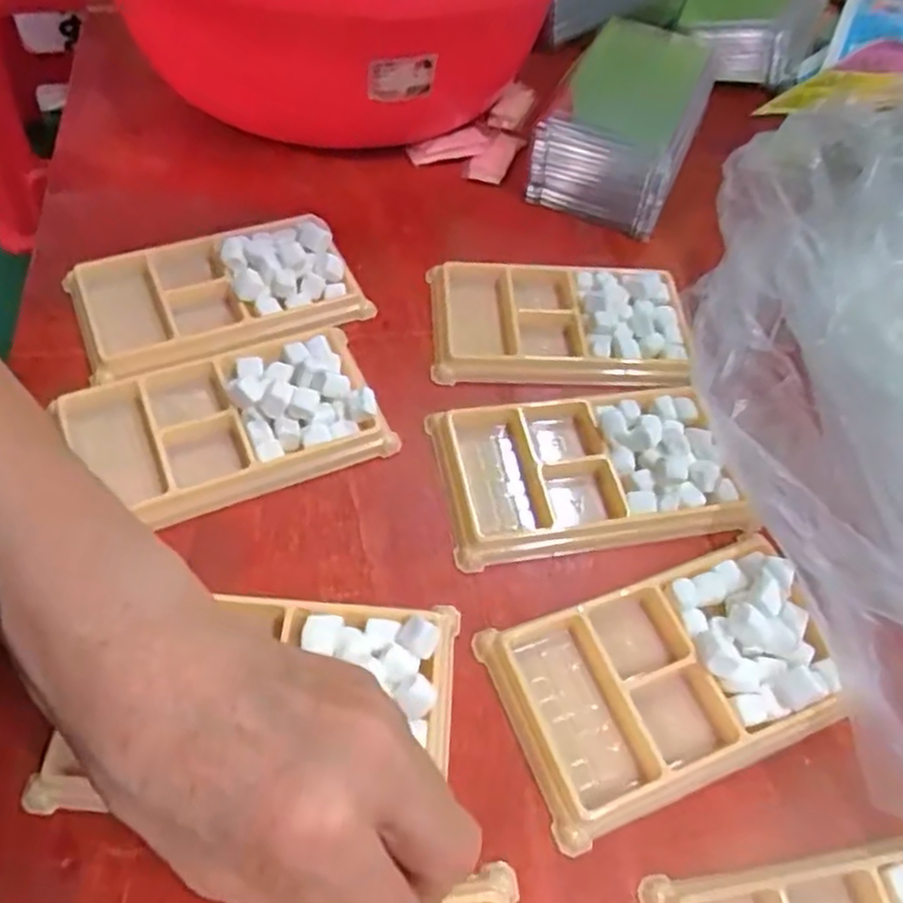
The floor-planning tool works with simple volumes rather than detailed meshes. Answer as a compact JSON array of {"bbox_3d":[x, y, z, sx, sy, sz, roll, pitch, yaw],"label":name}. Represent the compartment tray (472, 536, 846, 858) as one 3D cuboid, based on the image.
[{"bbox_3d":[0.082,0.080,0.266,0.124,0.016,0.074,-17,59,-16],"label":"compartment tray"}]

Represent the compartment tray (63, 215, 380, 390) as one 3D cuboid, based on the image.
[{"bbox_3d":[-0.116,-0.078,0.359,0.132,0.023,0.079,-15,59,-15],"label":"compartment tray"}]

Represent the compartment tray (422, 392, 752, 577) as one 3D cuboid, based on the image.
[{"bbox_3d":[0.060,0.006,0.315,0.124,0.015,0.072,-5,56,-9],"label":"compartment tray"}]

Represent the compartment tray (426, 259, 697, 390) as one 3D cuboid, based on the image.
[{"bbox_3d":[0.053,-0.065,0.363,0.126,0.015,0.072,5,55,-2],"label":"compartment tray"}]

